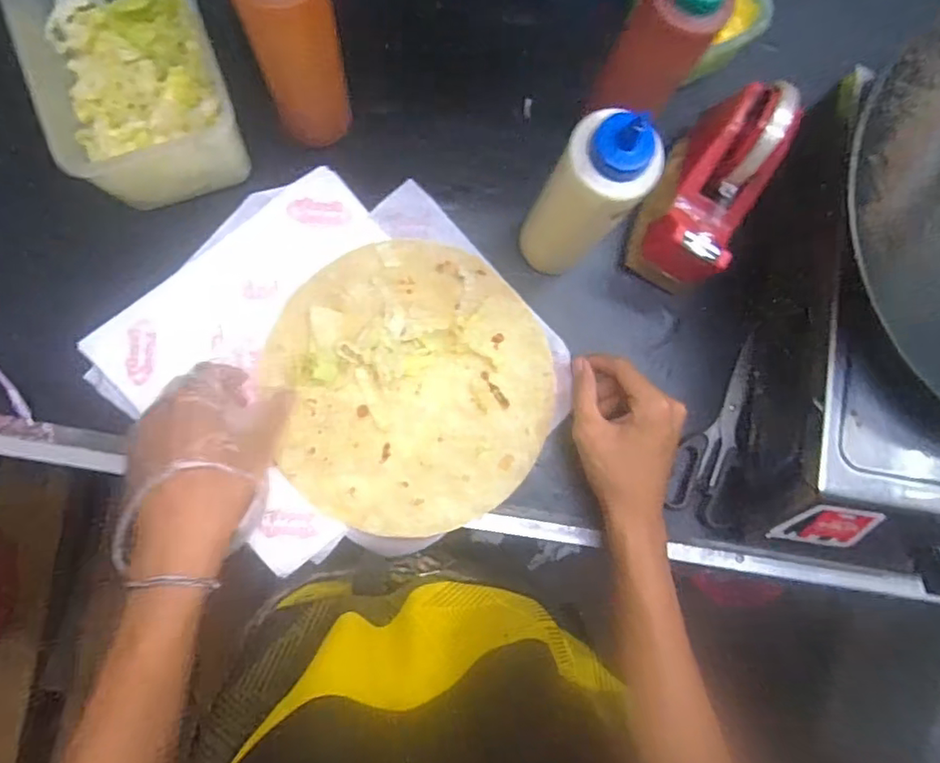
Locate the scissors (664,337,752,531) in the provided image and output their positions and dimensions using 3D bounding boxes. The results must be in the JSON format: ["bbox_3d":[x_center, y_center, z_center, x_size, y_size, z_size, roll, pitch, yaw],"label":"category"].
[{"bbox_3d":[0.228,0.044,0.540,0.055,0.011,0.170,21,82,-2],"label":"scissors"}]

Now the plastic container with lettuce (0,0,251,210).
[{"bbox_3d":[-0.274,-0.260,0.486,0.121,0.099,0.211,-19,85,-7],"label":"plastic container with lettuce"}]

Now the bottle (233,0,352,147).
[{"bbox_3d":[-0.126,-0.241,0.446,0.059,0.193,0.050,-14,84,-7],"label":"bottle"}]

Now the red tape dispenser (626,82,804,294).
[{"bbox_3d":[0.209,-0.158,0.506,0.096,0.125,0.147,26,81,-1],"label":"red tape dispenser"}]

